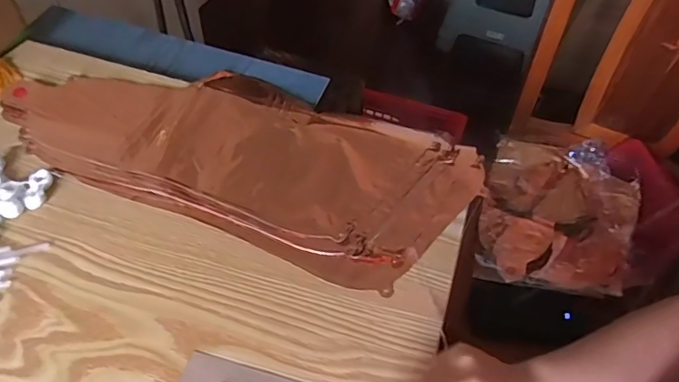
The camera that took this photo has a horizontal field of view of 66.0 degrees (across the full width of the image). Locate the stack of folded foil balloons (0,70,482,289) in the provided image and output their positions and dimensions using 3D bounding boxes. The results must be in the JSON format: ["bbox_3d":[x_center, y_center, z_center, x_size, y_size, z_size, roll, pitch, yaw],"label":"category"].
[{"bbox_3d":[-0.100,-0.053,0.541,0.457,0.016,0.212,20,53,12],"label":"stack of folded foil balloons"}]

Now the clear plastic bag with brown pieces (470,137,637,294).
[{"bbox_3d":[0.376,0.041,0.891,0.252,0.033,0.323,18,53,11],"label":"clear plastic bag with brown pieces"}]

